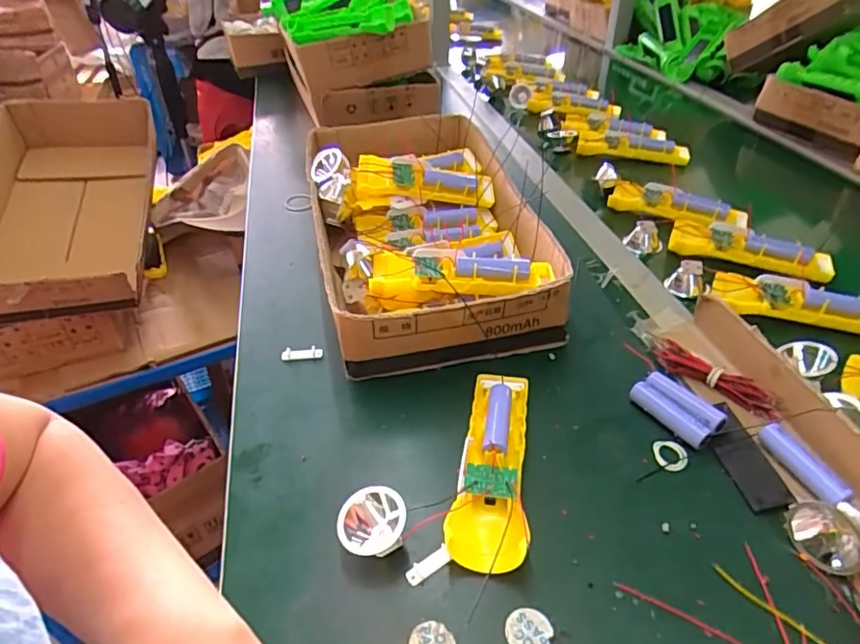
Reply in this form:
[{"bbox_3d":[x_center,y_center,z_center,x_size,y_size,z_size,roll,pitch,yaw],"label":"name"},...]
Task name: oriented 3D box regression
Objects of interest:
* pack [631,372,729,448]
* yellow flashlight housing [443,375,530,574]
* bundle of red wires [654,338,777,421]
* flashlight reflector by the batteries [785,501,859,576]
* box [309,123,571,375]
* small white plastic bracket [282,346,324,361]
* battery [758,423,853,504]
[{"bbox_3d":[0.193,0.068,0.437,0.029,0.023,0.065,-26,44,-26],"label":"pack"},{"bbox_3d":[0.049,0.095,0.399,0.049,0.035,0.157,6,40,11],"label":"yellow flashlight housing"},{"bbox_3d":[0.235,0.047,0.459,0.017,0.020,0.104,-27,45,-27],"label":"bundle of red wires"},{"bbox_3d":[0.246,0.133,0.348,0.041,0.032,0.035,31,49,34],"label":"flashlight reflector by the batteries"},{"bbox_3d":[-0.014,-0.117,0.624,0.218,0.086,0.411,-10,39,-9],"label":"box"},{"bbox_3d":[-0.117,0.029,0.511,0.038,0.007,0.011,-5,39,-3],"label":"small white plastic bracket"},{"bbox_3d":[0.261,0.101,0.391,0.016,0.021,0.067,-13,40,-13],"label":"battery"}]

